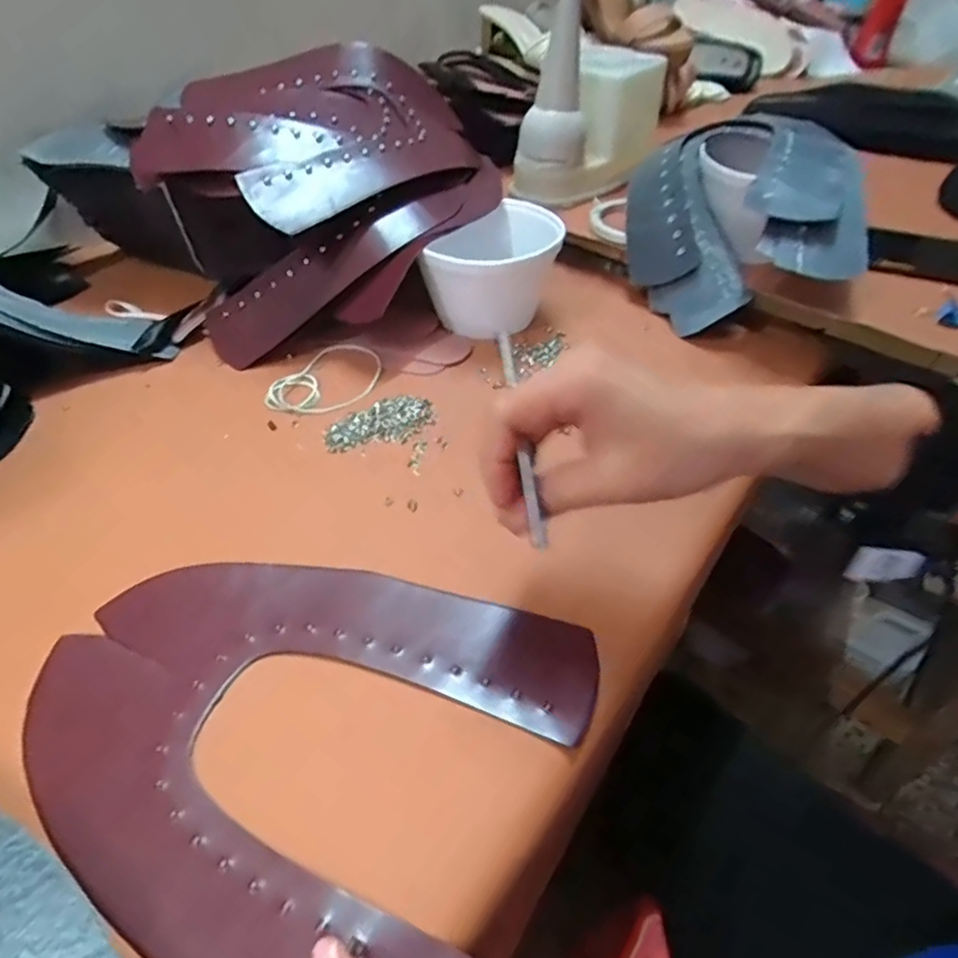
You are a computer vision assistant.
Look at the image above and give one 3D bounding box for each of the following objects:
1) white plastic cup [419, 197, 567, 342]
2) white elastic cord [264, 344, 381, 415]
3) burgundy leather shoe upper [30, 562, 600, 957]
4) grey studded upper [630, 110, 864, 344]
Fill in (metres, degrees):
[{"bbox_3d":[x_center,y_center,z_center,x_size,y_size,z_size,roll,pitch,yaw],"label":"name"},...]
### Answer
[{"bbox_3d":[0.016,-0.183,0.568,0.105,0.081,0.121,8,45,8],"label":"white plastic cup"},{"bbox_3d":[-0.122,-0.078,0.514,0.063,0.010,0.097,30,52,18],"label":"white elastic cord"},{"bbox_3d":[-0.089,0.119,0.311,0.256,0.009,0.202,17,46,16],"label":"burgundy leather shoe upper"},{"bbox_3d":[0.224,-0.241,0.585,0.186,0.119,0.248,8,45,8],"label":"grey studded upper"}]

